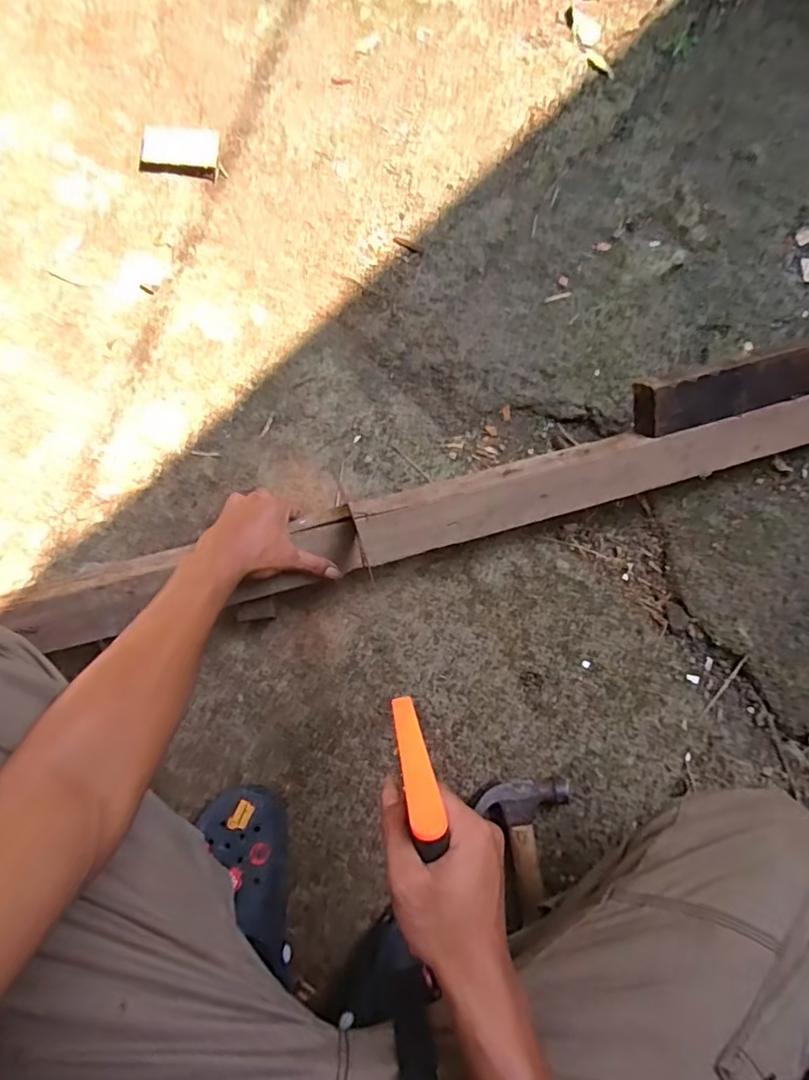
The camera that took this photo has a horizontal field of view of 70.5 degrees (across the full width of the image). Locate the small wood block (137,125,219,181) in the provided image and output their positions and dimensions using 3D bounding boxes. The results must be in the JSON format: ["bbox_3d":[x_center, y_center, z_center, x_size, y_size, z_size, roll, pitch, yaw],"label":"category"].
[{"bbox_3d":[-0.317,-0.551,0.810,0.106,0.011,0.084,4,80,-1],"label":"small wood block"}]

